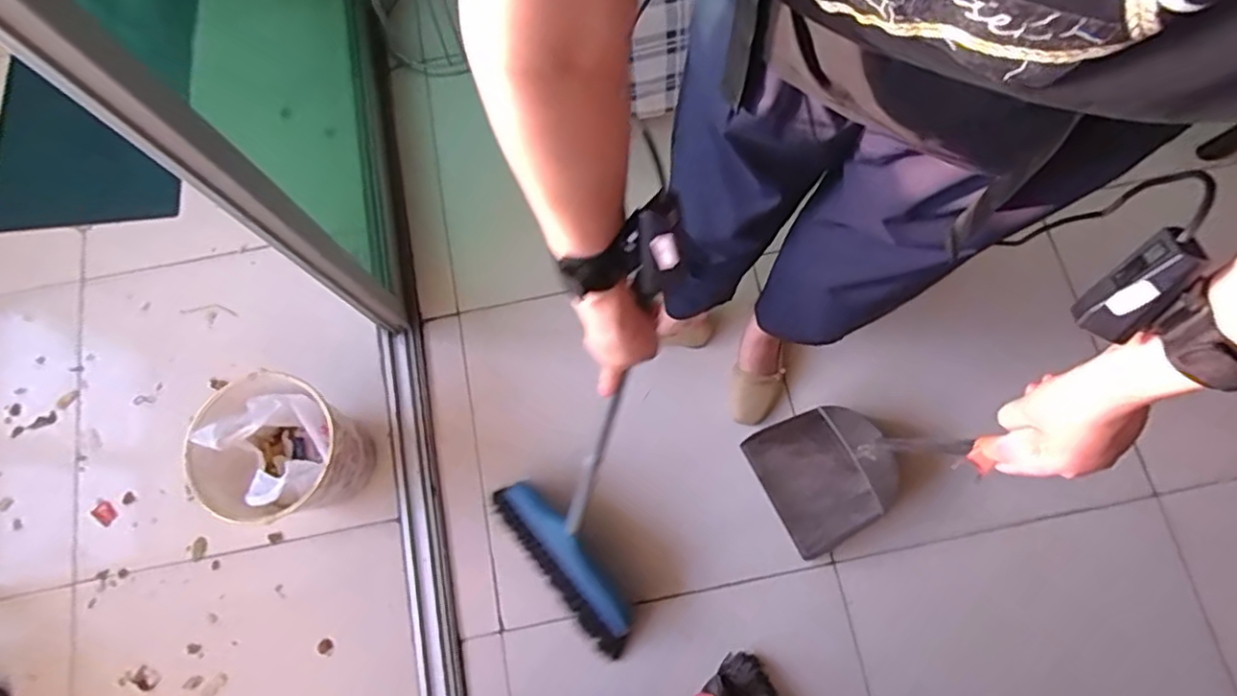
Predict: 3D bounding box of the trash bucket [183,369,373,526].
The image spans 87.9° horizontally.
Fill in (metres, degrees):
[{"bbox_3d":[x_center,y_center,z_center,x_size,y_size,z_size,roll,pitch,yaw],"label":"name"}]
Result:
[{"bbox_3d":[-0.567,0.193,1.117,0.218,0.300,0.221,-1,75,2],"label":"trash bucket"}]

